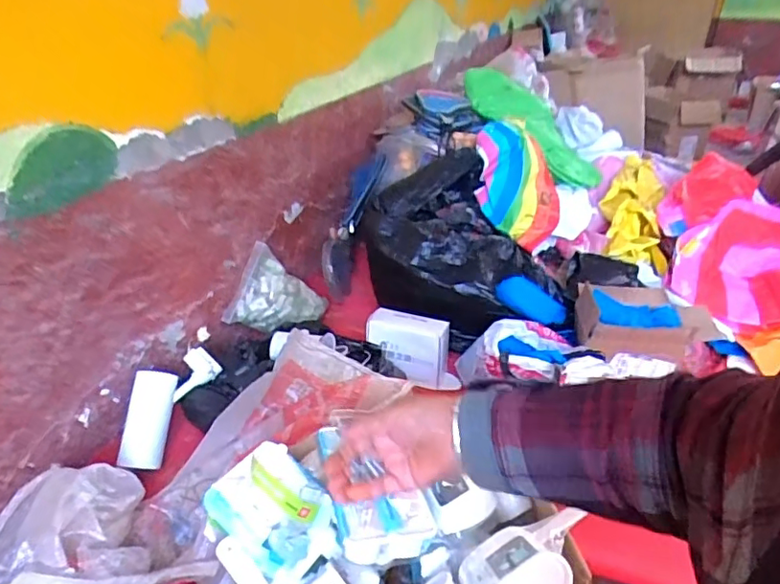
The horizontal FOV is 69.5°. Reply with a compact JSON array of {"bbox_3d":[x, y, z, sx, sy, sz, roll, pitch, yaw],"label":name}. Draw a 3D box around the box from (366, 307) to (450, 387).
[{"bbox_3d":[0.042,0.130,1.331,0.190,0.133,0.091,11,32,19],"label":"box"}]

